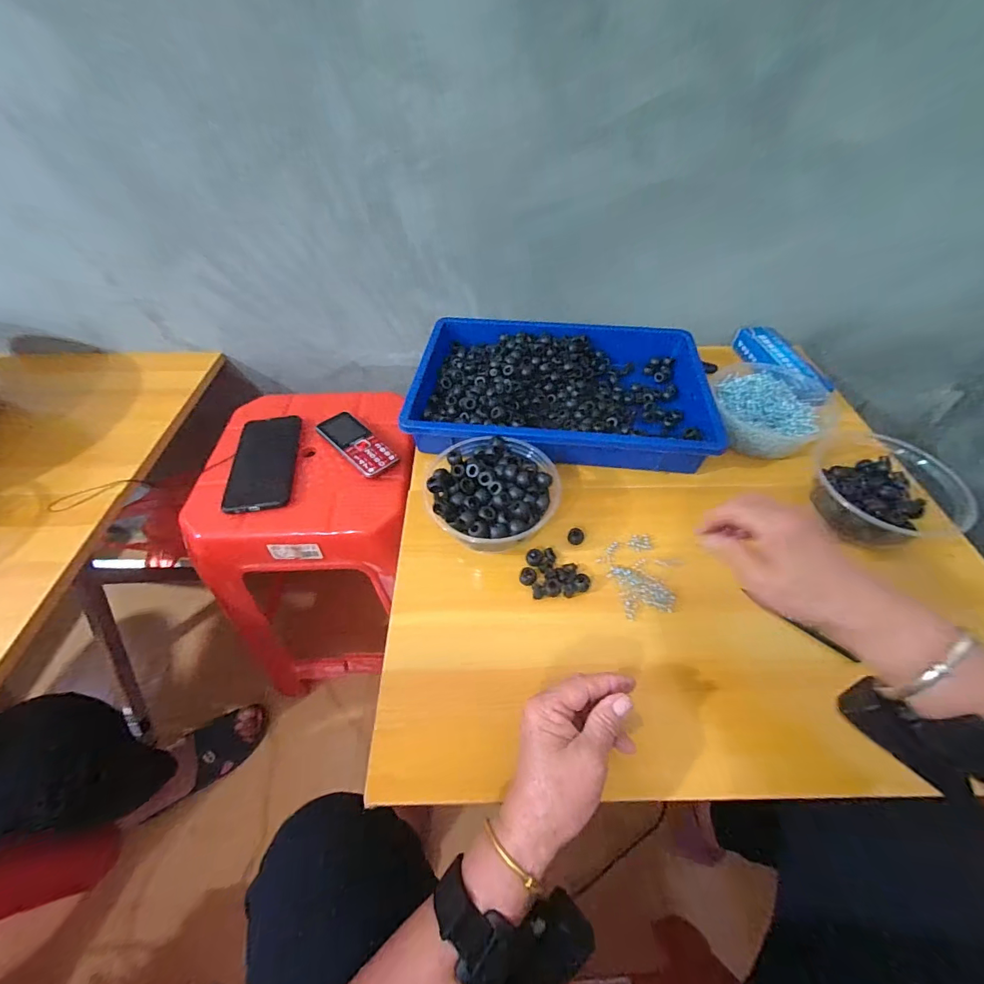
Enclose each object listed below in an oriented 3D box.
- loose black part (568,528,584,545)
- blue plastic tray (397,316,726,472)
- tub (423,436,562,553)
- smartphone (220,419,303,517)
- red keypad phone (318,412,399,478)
[{"bbox_3d":[0.088,0.046,0.445,0.017,0.013,0.014,14,52,11],"label":"loose black part"},{"bbox_3d":[0.087,-0.132,0.551,0.365,0.054,0.264,7,51,6],"label":"blue plastic tray"},{"bbox_3d":[-0.001,0.003,0.439,0.127,0.054,0.124,0,51,0],"label":"tub"},{"bbox_3d":[-0.294,-0.041,0.552,0.079,0.009,0.155,-8,51,-6],"label":"smartphone"},{"bbox_3d":[-0.180,-0.064,0.569,0.050,0.014,0.126,-37,60,-26],"label":"red keypad phone"}]

